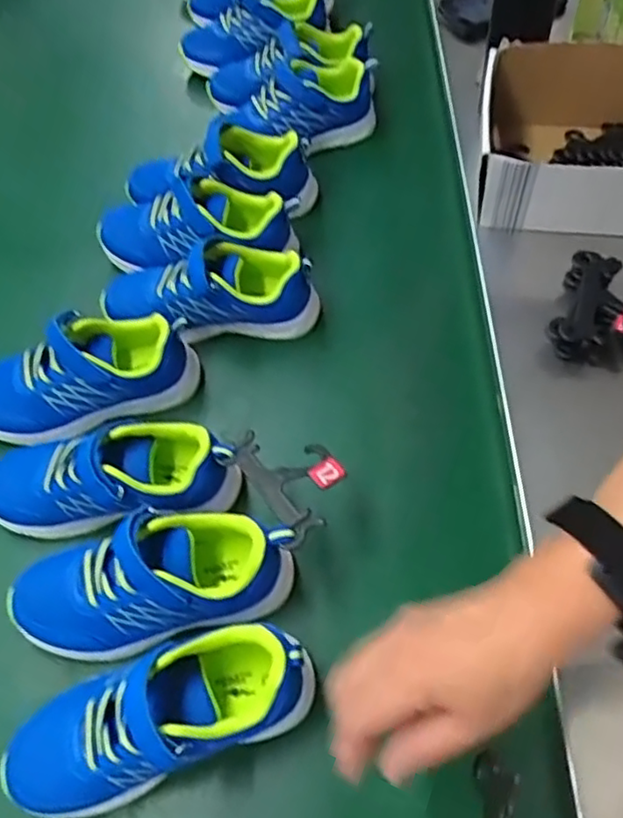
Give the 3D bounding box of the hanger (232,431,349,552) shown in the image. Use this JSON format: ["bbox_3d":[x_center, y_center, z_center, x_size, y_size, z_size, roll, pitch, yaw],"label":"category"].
[{"bbox_3d":[-0.013,0.048,0.480,0.064,0.014,0.100,-27,60,-12],"label":"hanger"}]

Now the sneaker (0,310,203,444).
[{"bbox_3d":[-0.208,-0.025,0.580,0.208,0.079,0.085,-16,58,-5],"label":"sneaker"}]

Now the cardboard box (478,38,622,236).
[{"bbox_3d":[0.292,-0.267,0.650,0.243,0.088,0.194,5,59,8],"label":"cardboard box"}]

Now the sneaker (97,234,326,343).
[{"bbox_3d":[-0.099,-0.112,0.627,0.203,0.089,0.078,2,59,6],"label":"sneaker"}]

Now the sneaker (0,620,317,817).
[{"bbox_3d":[-0.092,0.188,0.423,0.181,0.076,0.086,-22,59,-9],"label":"sneaker"}]

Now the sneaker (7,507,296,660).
[{"bbox_3d":[-0.116,0.124,0.465,0.205,0.074,0.076,-12,58,-3],"label":"sneaker"}]

